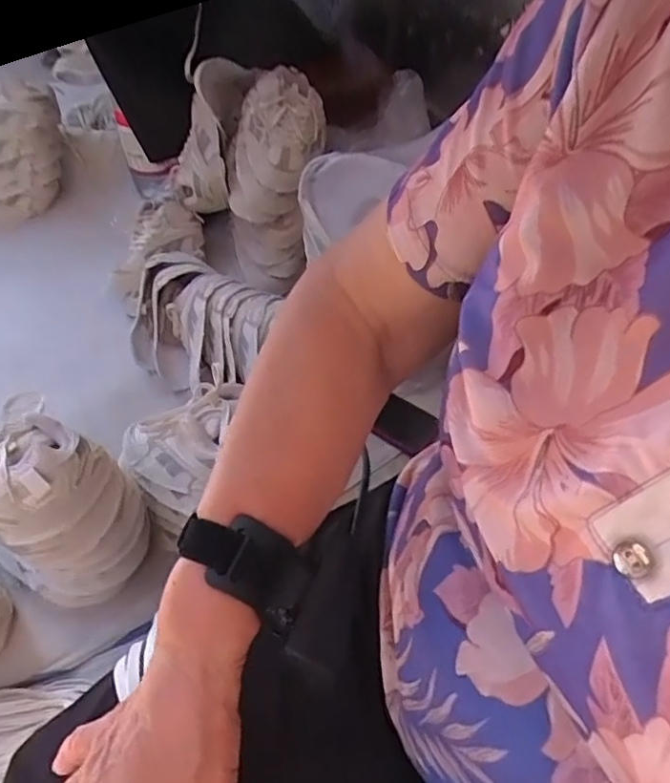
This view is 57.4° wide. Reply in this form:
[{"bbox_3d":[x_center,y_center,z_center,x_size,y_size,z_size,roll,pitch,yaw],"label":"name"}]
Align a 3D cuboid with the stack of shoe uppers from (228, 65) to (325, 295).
[{"bbox_3d":[-0.124,-0.420,1.168,0.180,0.180,0.449,5,92,0],"label":"stack of shoe uppers"}]

